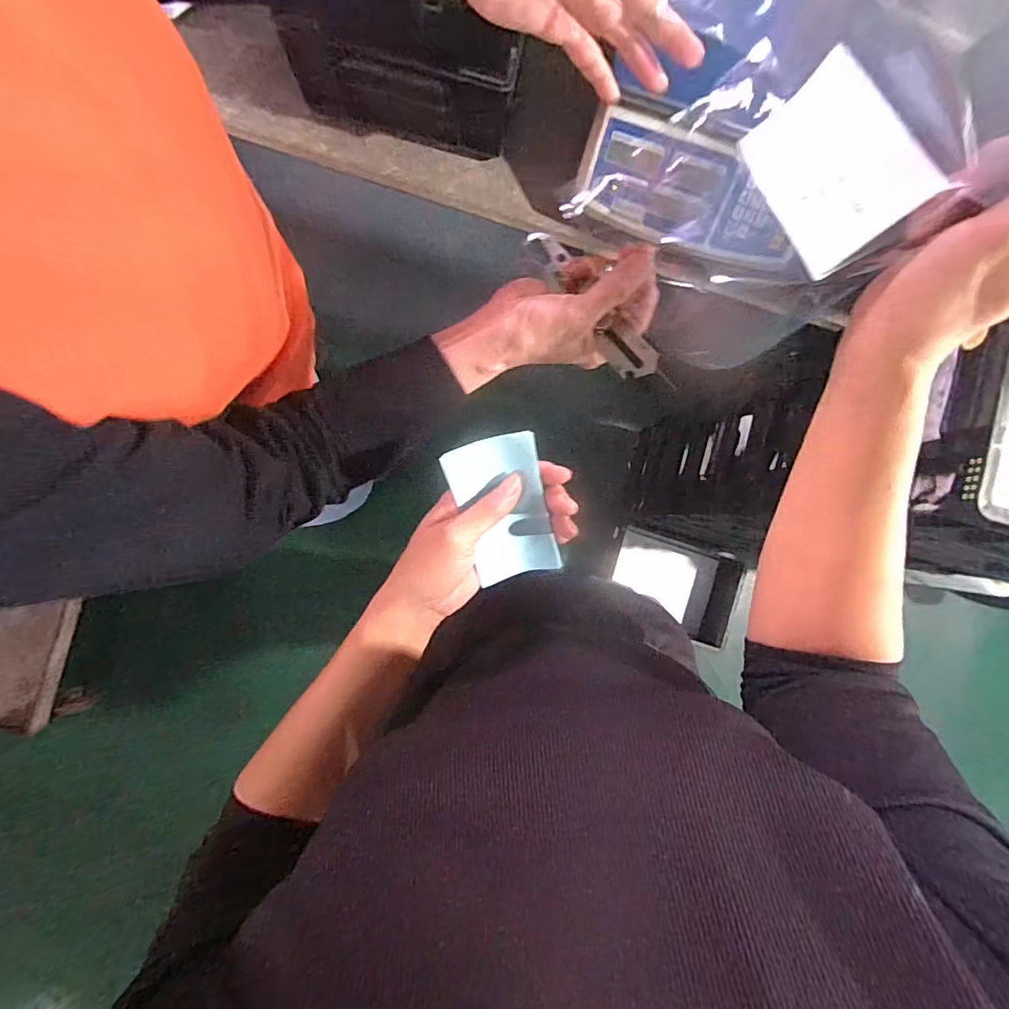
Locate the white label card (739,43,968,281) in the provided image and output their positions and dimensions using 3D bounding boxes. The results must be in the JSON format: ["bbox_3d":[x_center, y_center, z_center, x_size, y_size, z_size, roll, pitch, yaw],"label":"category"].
[{"bbox_3d":[0.170,-0.178,0.267,0.006,0.060,0.107,10,59,-43],"label":"white label card"}]

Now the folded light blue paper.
[{"bbox_3d":[0.001,0.005,0.339,0.056,0.015,0.104,-19,120,-5],"label":"folded light blue paper"}]

